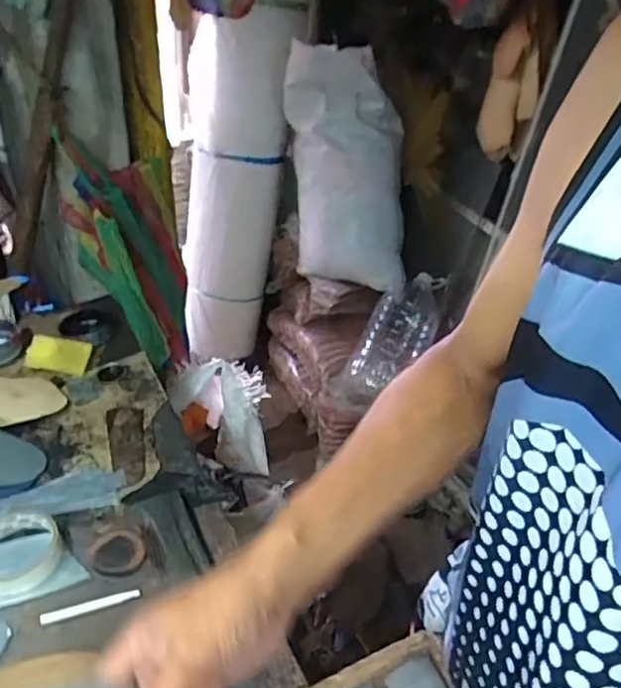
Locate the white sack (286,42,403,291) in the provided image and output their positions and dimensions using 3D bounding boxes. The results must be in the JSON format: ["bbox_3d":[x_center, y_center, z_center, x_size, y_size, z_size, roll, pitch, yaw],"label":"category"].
[{"bbox_3d":[0.119,-0.520,1.850,0.309,0.711,0.212,-22,21,-31],"label":"white sack"}]

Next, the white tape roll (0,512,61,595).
[{"bbox_3d":[-0.300,0.211,0.619,0.083,0.017,0.083,3,37,-2],"label":"white tape roll"}]

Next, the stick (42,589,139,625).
[{"bbox_3d":[-0.209,0.249,0.582,0.090,0.004,0.011,-11,46,-15],"label":"stick"}]

